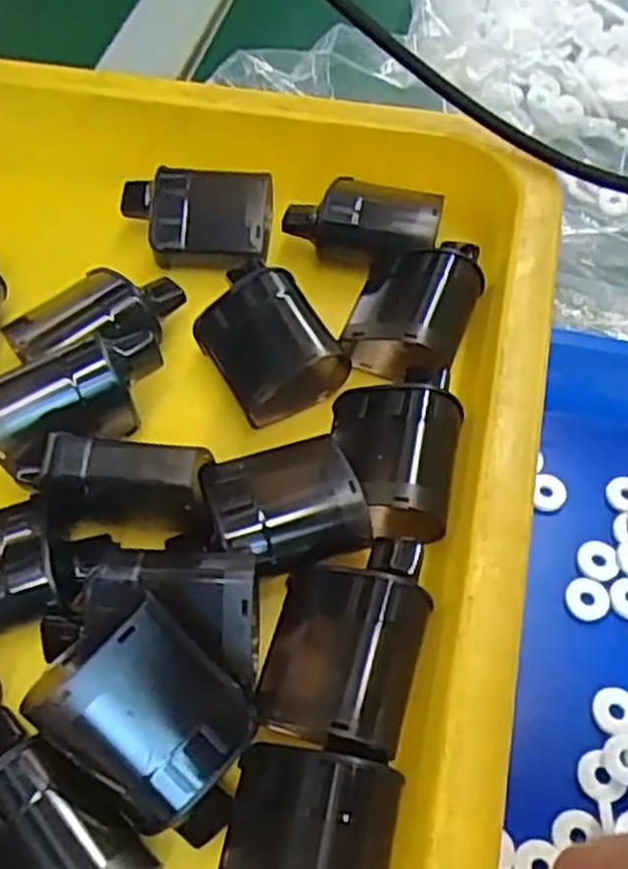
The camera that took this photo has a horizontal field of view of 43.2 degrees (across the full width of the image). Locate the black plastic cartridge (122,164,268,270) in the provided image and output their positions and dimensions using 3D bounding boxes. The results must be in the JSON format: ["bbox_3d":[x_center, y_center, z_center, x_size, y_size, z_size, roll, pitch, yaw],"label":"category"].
[{"bbox_3d":[-0.044,-0.080,0.291,0.055,0.020,0.037,2,67,2],"label":"black plastic cartridge"}]

